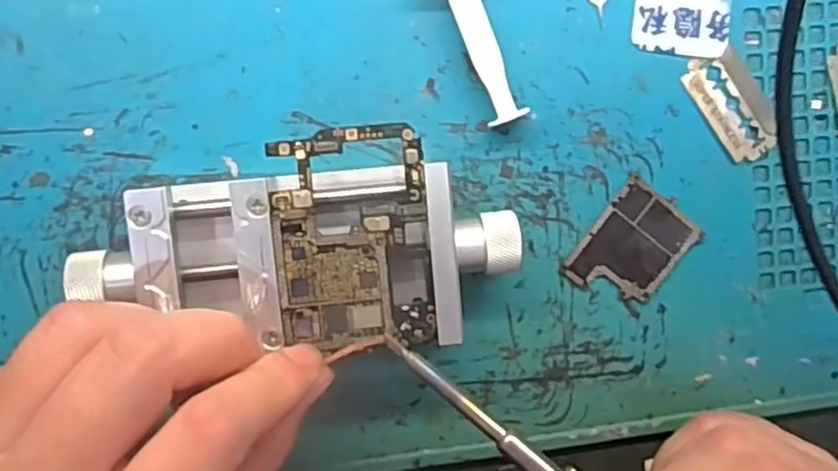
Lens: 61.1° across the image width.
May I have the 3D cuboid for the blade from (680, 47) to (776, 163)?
[{"bbox_3d":[0.113,-0.046,0.253,0.022,0.004,0.041,-36,98,-1],"label":"blade"}]

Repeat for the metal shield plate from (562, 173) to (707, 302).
[{"bbox_3d":[0.077,0.005,0.254,0.033,0.004,0.042,36,91,-8],"label":"metal shield plate"}]

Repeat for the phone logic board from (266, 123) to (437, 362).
[{"bbox_3d":[-0.020,0.001,0.216,0.046,0.004,0.067,-5,96,-5],"label":"phone logic board"}]

